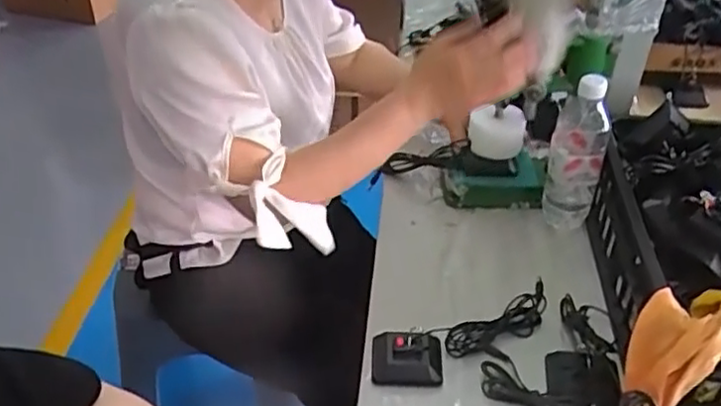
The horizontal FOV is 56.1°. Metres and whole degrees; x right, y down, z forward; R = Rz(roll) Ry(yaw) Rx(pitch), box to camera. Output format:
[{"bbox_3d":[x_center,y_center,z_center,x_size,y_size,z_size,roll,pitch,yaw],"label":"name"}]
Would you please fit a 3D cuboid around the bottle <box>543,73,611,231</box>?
[{"bbox_3d":[0.294,-0.065,0.925,0.069,0.234,0.084,11,40,10],"label":"bottle"}]

